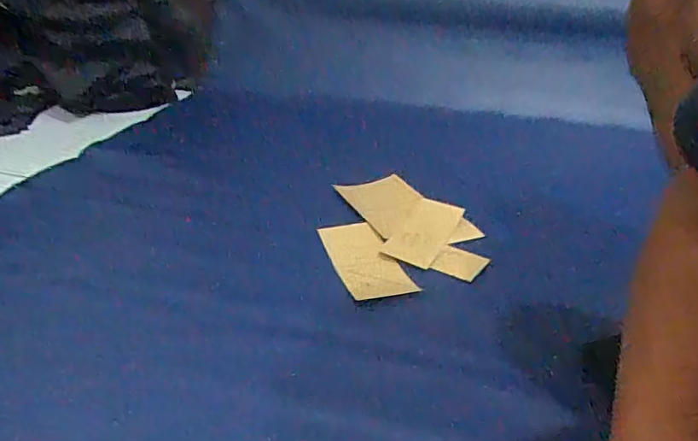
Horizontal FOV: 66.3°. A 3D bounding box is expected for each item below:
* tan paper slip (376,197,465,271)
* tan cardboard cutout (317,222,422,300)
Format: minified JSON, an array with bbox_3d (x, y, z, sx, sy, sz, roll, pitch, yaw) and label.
[{"bbox_3d":[0.109,0.014,0.774,0.073,0.010,0.147,20,39,21],"label":"tan paper slip"},{"bbox_3d":[0.019,0.051,0.712,0.085,0.008,0.157,-8,37,-22],"label":"tan cardboard cutout"}]

